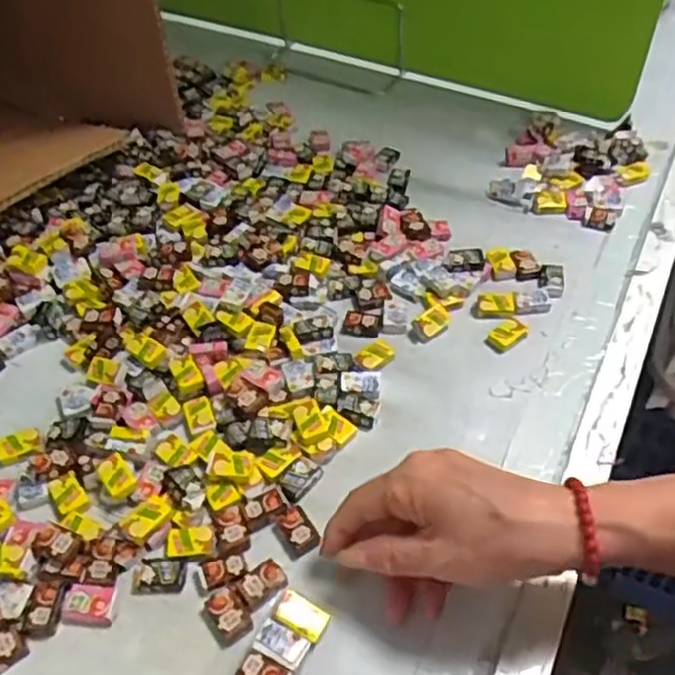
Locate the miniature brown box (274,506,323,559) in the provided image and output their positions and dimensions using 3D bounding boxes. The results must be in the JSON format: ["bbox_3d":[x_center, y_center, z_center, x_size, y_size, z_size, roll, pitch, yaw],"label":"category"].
[{"bbox_3d":[-0.023,0.108,0.397,0.020,0.004,0.026,-32,55,-23],"label":"miniature brown box"}]

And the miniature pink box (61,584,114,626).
[{"bbox_3d":[-0.131,0.142,0.375,0.028,0.010,0.019,2,50,4],"label":"miniature pink box"}]

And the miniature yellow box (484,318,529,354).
[{"bbox_3d":[0.117,-0.001,0.491,0.029,0.004,0.019,-35,57,-25],"label":"miniature yellow box"}]

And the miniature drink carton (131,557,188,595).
[{"bbox_3d":[-0.096,0.128,0.383,0.028,0.004,0.019,0,49,2],"label":"miniature drink carton"}]

